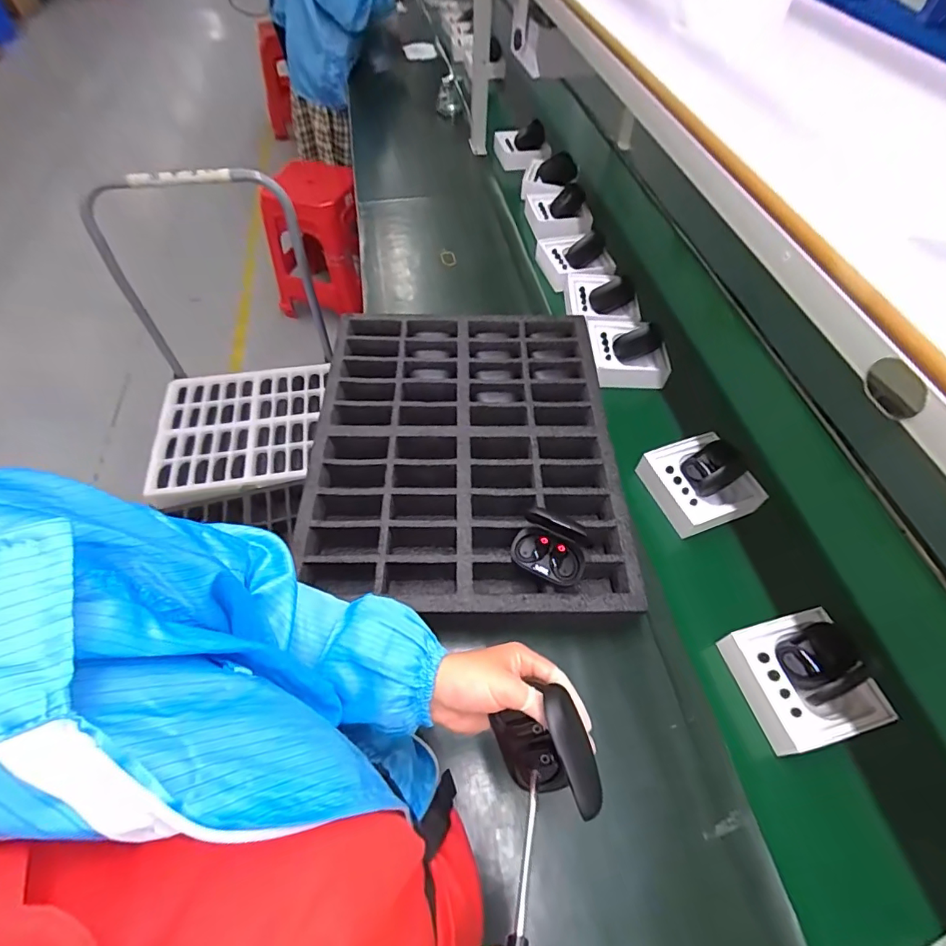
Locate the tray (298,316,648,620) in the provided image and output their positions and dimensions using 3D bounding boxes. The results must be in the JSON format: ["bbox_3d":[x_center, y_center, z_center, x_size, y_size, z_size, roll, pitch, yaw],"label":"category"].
[{"bbox_3d":[-0.009,-0.041,0.720,0.418,0.085,0.528,1,58,-2],"label":"tray"}]

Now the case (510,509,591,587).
[{"bbox_3d":[0.094,0.088,0.573,0.088,0.071,0.066,26,61,13],"label":"case"}]

